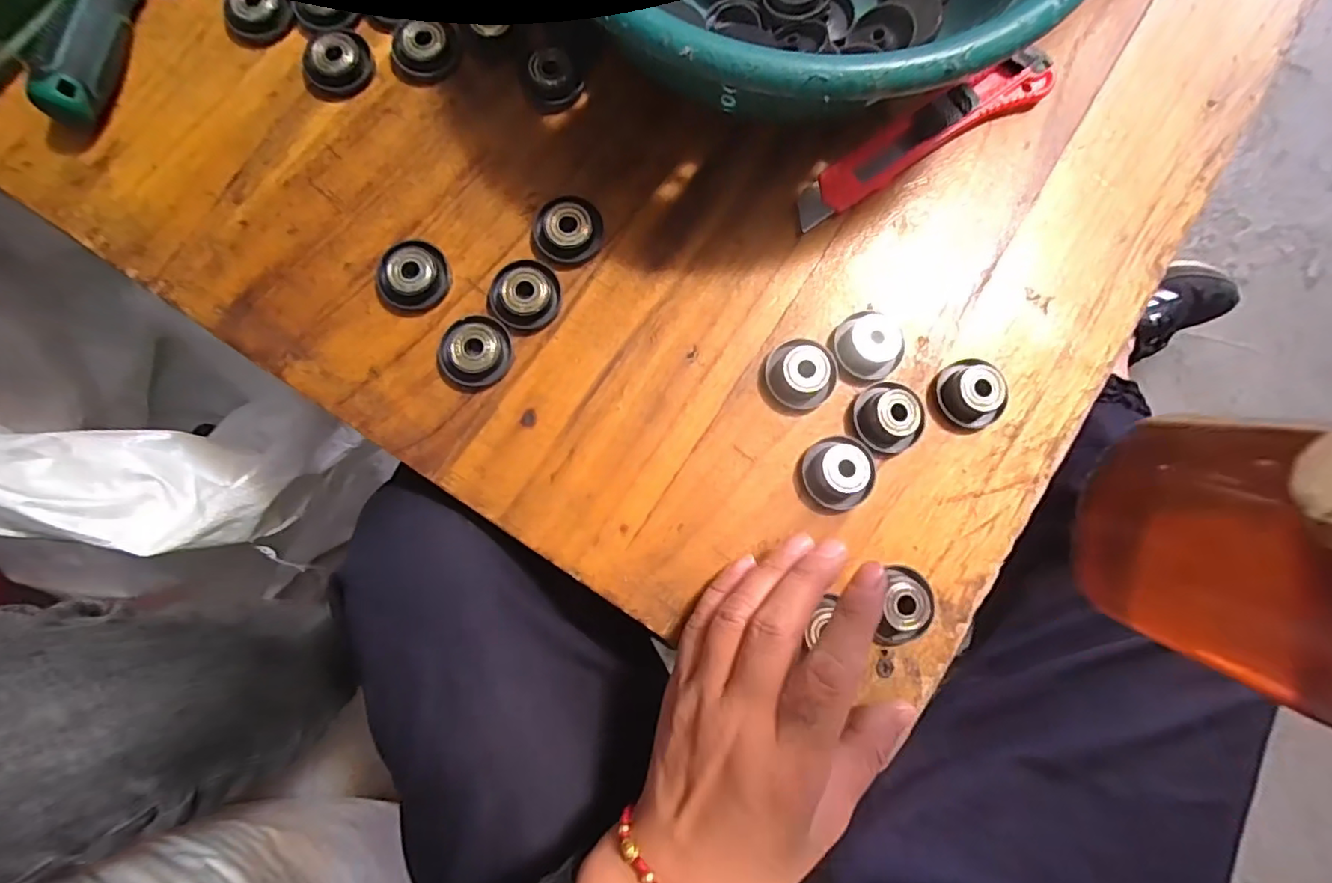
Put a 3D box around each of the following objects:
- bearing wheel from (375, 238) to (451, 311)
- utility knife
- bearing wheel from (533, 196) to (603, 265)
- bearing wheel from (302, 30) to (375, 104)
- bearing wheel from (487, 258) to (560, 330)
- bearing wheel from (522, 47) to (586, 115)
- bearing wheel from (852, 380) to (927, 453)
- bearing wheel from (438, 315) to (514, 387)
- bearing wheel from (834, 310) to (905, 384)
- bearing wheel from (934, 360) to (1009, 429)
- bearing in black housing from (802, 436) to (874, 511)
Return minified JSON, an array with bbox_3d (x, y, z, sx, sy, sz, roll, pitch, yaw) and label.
[{"bbox_3d":[-0.117,-0.077,0.273,0.031,0.010,0.033,0,82,-2],"label":"bearing wheel"},{"bbox_3d":[0.128,-0.152,0.291,0.152,0.015,0.025,-32,84,-6],"label":"utility knife"},{"bbox_3d":[-0.046,-0.100,0.279,0.030,0.011,0.031,0,82,-2],"label":"bearing wheel"},{"bbox_3d":[-0.159,-0.184,0.287,0.027,0.011,0.034,31,82,2],"label":"bearing wheel"},{"bbox_3d":[-0.066,-0.069,0.275,0.032,0.008,0.033,0,82,-2],"label":"bearing wheel"},{"bbox_3d":[-0.057,-0.179,0.292,0.027,0.008,0.028,0,82,-2],"label":"bearing wheel"},{"bbox_3d":[0.102,-0.011,0.269,0.030,0.015,0.032,0,82,-2],"label":"bearing wheel"},{"bbox_3d":[-0.088,-0.042,0.269,0.032,0.008,0.032,0,82,-2],"label":"bearing wheel"},{"bbox_3d":[0.094,-0.044,0.275,0.029,0.014,0.032,-15,83,-5],"label":"bearing wheel"},{"bbox_3d":[0.143,-0.022,0.274,0.030,0.014,0.031,0,82,-2],"label":"bearing wheel"},{"bbox_3d":[0.078,0.014,0.265,0.031,0.016,0.032,-7,82,-3],"label":"bearing in black housing"}]

